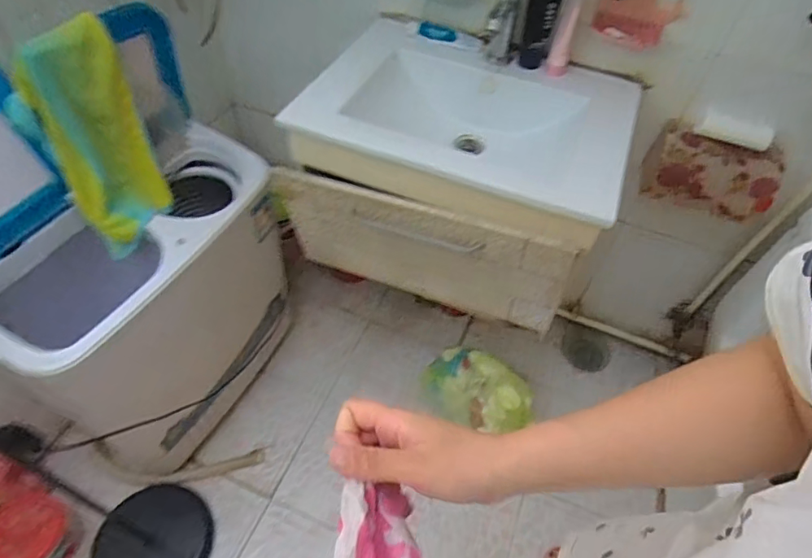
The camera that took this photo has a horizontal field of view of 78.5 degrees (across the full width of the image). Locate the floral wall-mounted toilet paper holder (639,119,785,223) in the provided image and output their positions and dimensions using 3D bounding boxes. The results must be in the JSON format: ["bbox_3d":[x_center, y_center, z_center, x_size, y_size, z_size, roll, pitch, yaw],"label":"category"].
[{"bbox_3d":[0.664,-0.233,1.092,0.263,0.136,0.132,24,53,13],"label":"floral wall-mounted toilet paper holder"}]

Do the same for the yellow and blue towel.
[{"bbox_3d":[-0.529,-0.229,0.866,0.184,0.360,0.107,-33,62,-28],"label":"yellow and blue towel"}]

